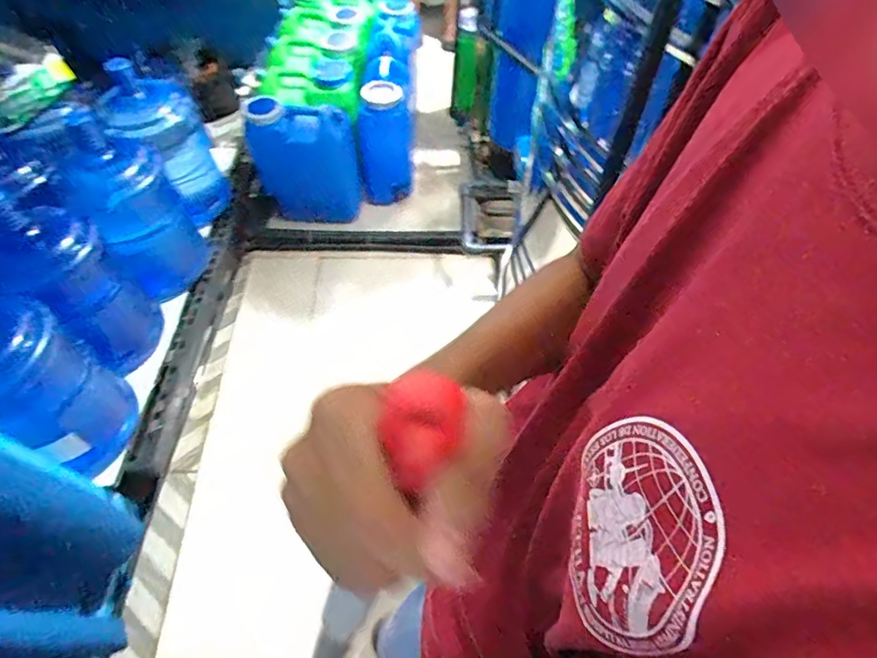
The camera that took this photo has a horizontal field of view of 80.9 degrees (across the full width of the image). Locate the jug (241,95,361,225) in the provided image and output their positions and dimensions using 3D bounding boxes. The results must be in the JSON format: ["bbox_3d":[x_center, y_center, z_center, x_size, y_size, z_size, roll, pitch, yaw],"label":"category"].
[{"bbox_3d":[-0.438,-0.549,1.730,0.314,0.441,0.166,-12,58,-8],"label":"jug"}]

